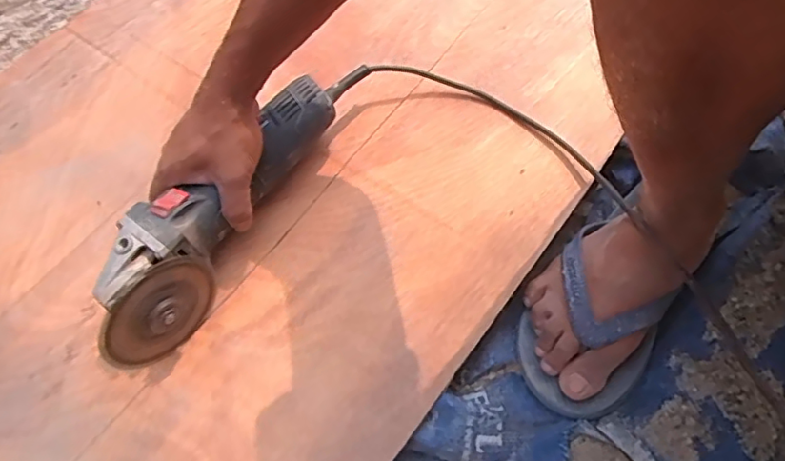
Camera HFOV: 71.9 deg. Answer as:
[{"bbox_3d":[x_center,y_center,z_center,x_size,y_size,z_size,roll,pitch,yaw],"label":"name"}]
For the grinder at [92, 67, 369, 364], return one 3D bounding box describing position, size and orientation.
[{"bbox_3d":[-0.141,-0.034,0.482,0.073,0.067,0.323,28,65,16],"label":"grinder"}]

